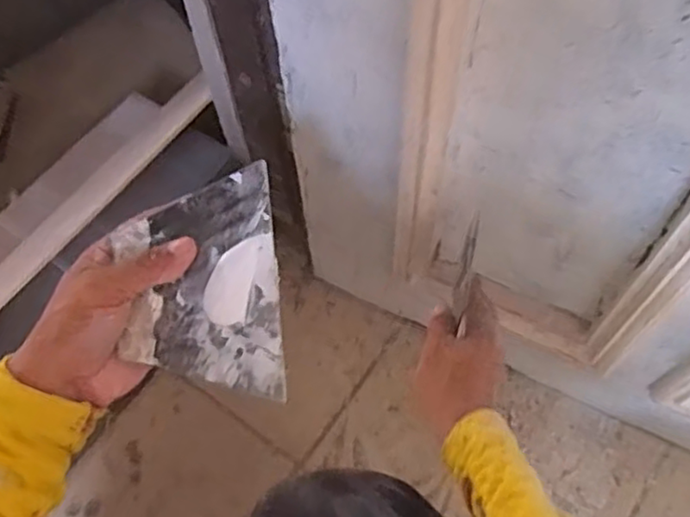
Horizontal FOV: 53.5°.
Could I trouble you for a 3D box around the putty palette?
[{"bbox_3d":[-0.087,0.018,0.412,0.093,0.006,0.133,-8,80,6],"label":"putty palette"}]

